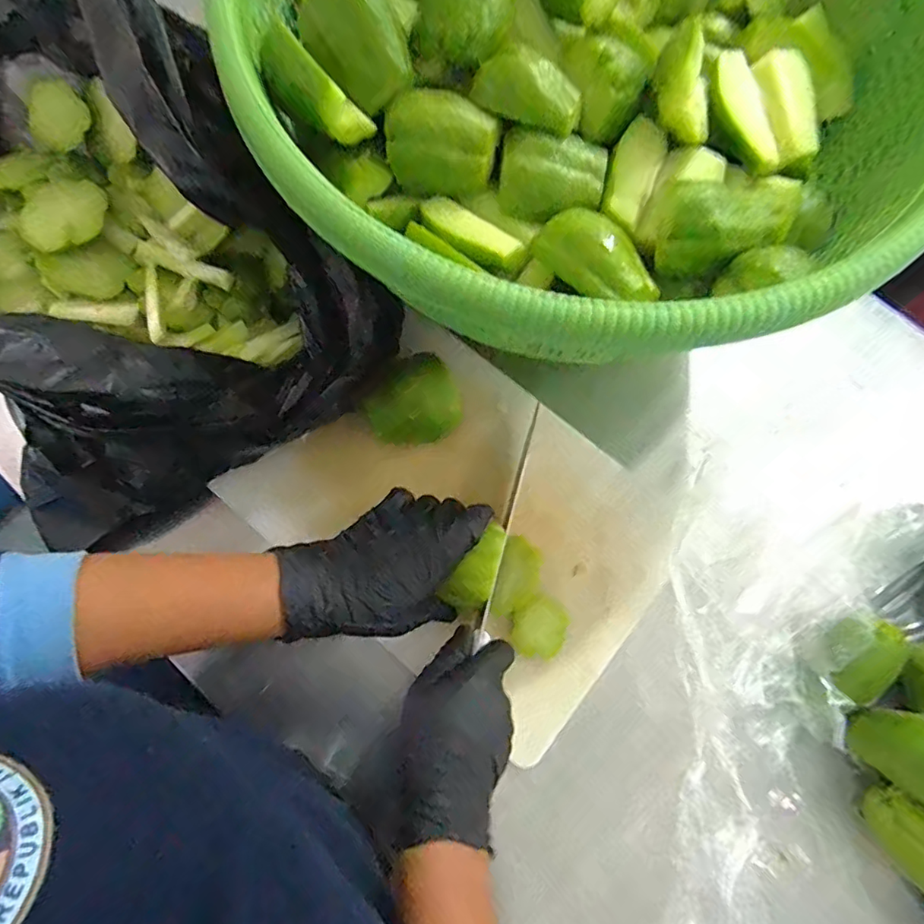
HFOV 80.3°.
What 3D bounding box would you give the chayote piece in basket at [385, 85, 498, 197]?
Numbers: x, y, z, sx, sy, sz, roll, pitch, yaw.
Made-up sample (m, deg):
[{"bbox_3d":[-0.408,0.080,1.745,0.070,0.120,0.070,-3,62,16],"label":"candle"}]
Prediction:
[{"bbox_3d":[-0.014,-0.200,0.345,0.071,0.040,0.044,9,75,1],"label":"chayote piece in basket"}]

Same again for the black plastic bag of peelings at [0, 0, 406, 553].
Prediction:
[{"bbox_3d":[-0.273,-0.144,0.402,0.283,0.196,0.376,-43,80,-11],"label":"black plastic bag of peelings"}]

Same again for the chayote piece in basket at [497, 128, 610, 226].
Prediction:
[{"bbox_3d":[0.056,-0.180,0.356,0.064,0.032,0.050,5,89,-19],"label":"chayote piece in basket"}]

